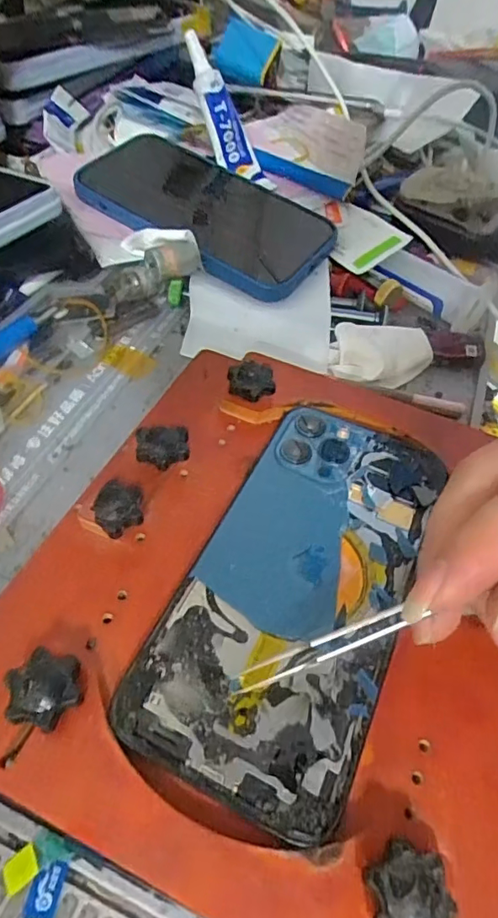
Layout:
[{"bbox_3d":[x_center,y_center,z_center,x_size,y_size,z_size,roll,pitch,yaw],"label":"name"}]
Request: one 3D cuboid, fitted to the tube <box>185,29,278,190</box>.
[{"bbox_3d":[-0.017,-0.223,0.346,0.028,0.097,0.020,-8,41,33],"label":"tube"}]

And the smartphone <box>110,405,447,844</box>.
[{"bbox_3d":[0.022,0.041,0.201,0.074,0.010,0.161,23,56,11],"label":"smartphone"}]

